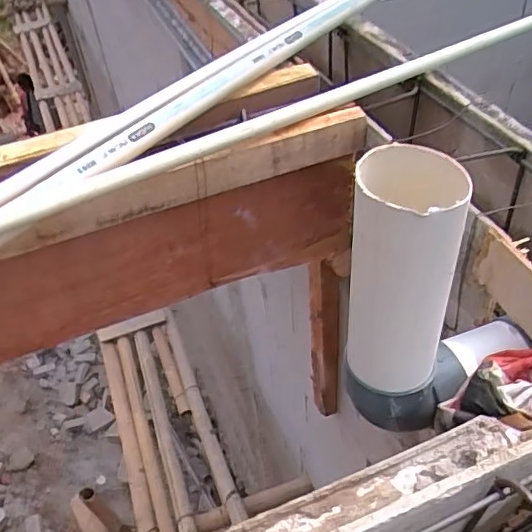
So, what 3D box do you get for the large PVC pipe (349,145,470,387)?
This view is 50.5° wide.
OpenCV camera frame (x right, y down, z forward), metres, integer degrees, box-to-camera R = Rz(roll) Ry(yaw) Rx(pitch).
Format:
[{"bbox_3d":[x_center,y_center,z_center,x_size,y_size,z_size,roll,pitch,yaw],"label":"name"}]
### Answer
[{"bbox_3d":[0.105,0.018,0.449,0.072,0.214,0.072,5,45,10],"label":"large PVC pipe"}]

